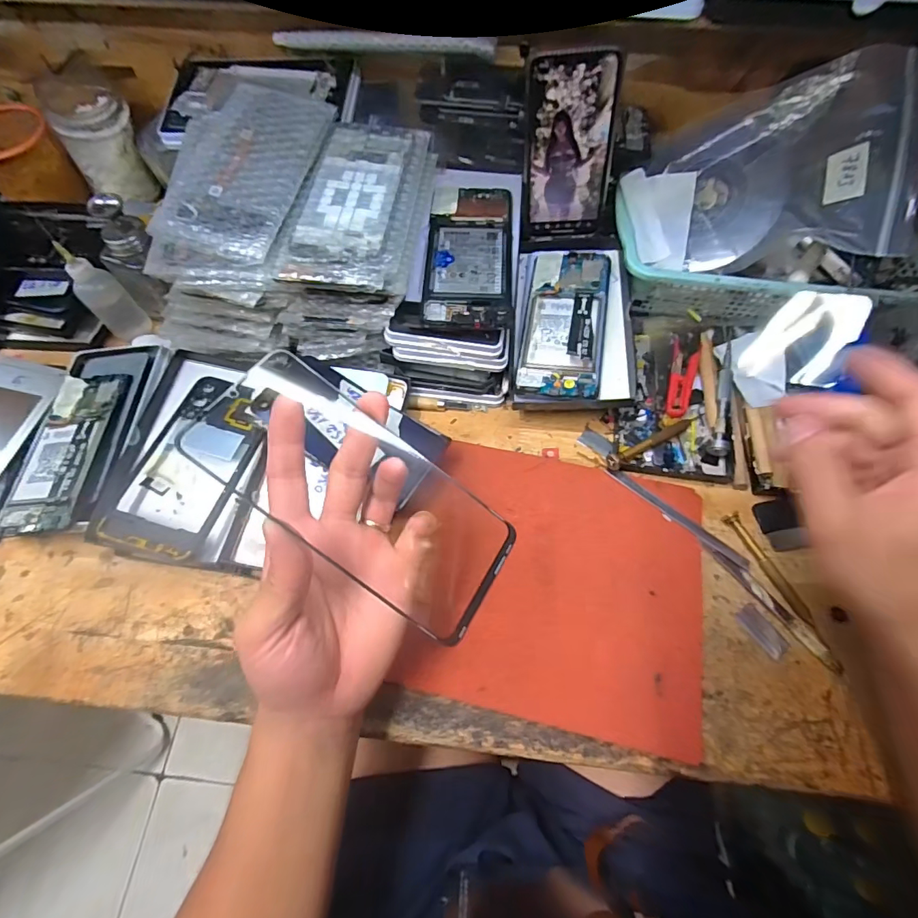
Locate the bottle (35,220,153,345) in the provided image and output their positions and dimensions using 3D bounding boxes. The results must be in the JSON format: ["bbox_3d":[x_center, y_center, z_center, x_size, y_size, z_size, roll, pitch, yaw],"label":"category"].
[{"bbox_3d":[-0.341,-0.158,0.446,0.031,0.104,0.038,36,70,16],"label":"bottle"}]

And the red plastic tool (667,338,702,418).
[{"bbox_3d":[0.209,-0.074,0.436,0.026,0.008,0.081,14,66,8],"label":"red plastic tool"}]

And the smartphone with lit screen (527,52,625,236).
[{"bbox_3d":[0.099,-0.272,0.421,0.073,0.145,0.004,2,54,9],"label":"smartphone with lit screen"}]

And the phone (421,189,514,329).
[{"bbox_3d":[0.010,-0.181,0.412,0.074,0.007,0.162,2,66,2],"label":"phone"}]

